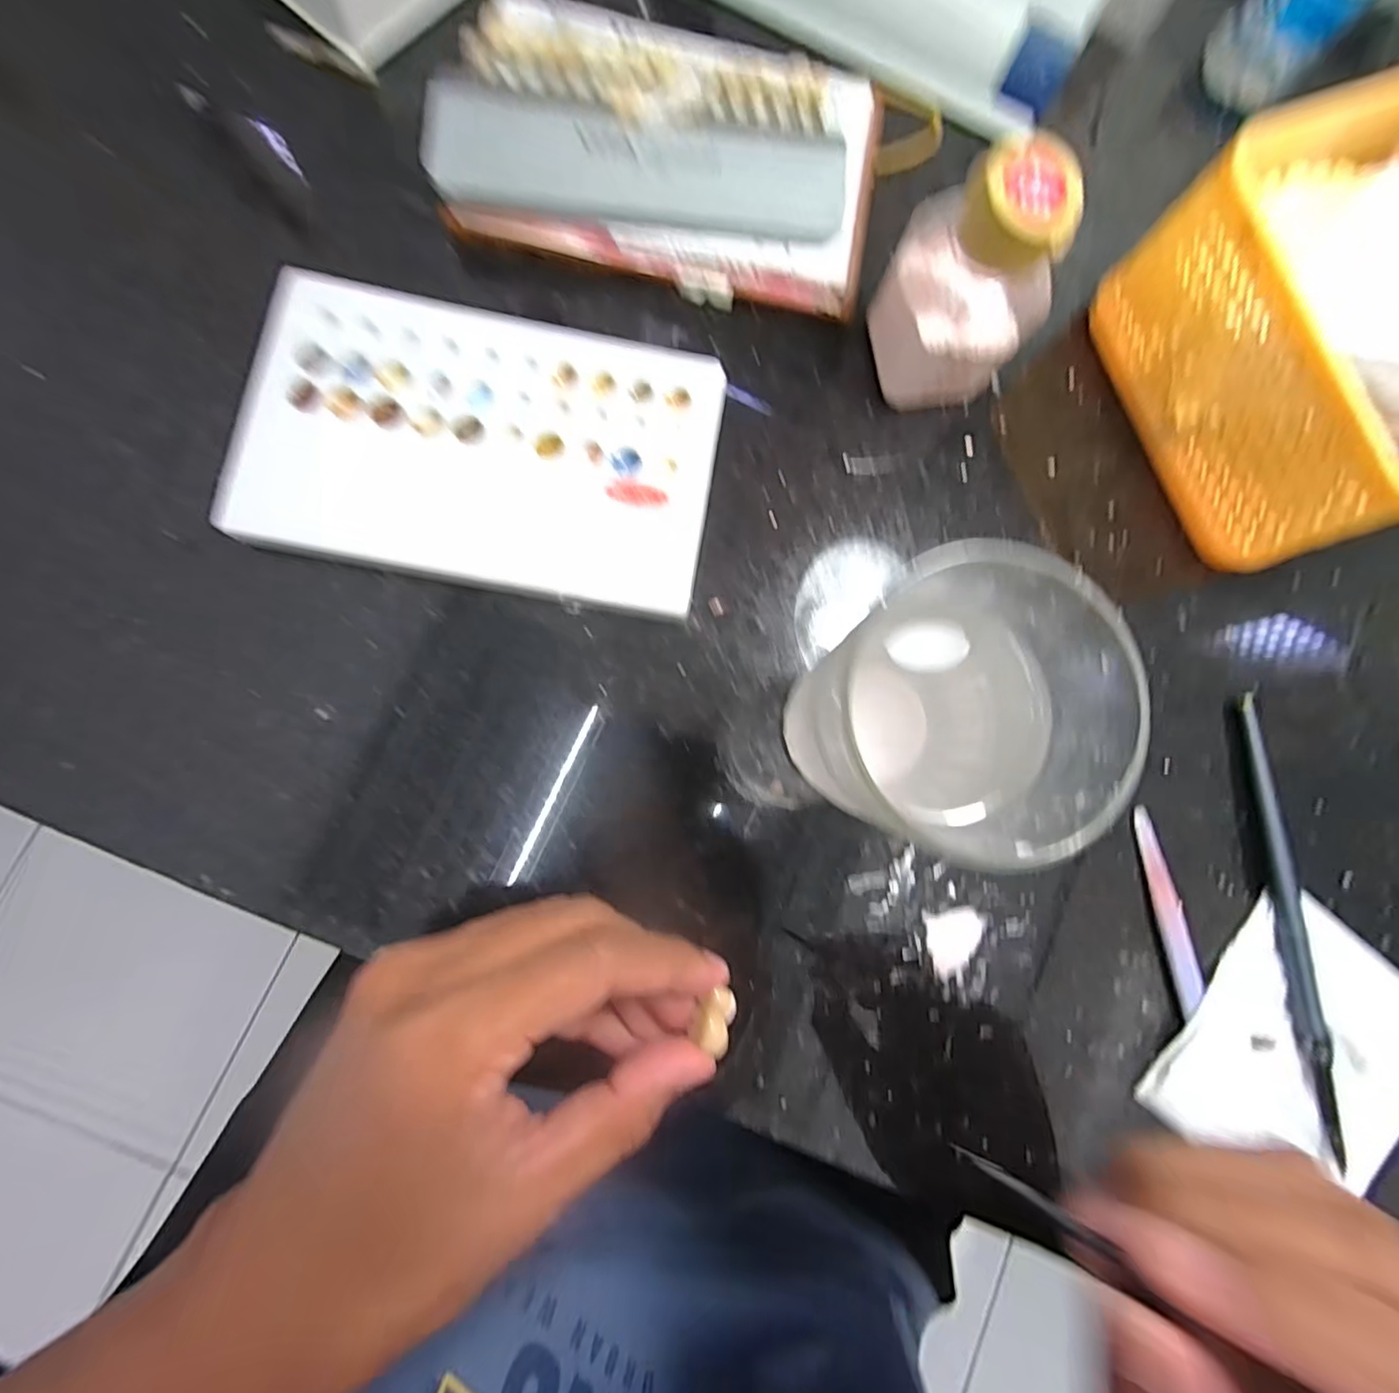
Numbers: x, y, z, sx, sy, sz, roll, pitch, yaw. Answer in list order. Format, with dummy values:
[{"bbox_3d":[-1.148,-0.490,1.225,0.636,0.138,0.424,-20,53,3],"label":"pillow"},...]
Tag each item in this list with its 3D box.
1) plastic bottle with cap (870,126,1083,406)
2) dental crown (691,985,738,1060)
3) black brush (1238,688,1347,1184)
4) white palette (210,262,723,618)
[{"bbox_3d":[0.090,-0.136,0.197,0.042,0.070,0.043,-15,86,-7],"label":"plastic bottle with cap"},{"bbox_3d":[0.005,0.094,0.173,0.010,0.006,0.016,25,84,-4],"label":"dental crown"},{"bbox_3d":[0.218,0.082,0.218,0.007,0.014,0.162,-4,85,-6],"label":"black brush"},{"bbox_3d":[-0.074,-0.087,0.206,0.154,0.009,0.094,9,83,-5],"label":"white palette"}]

